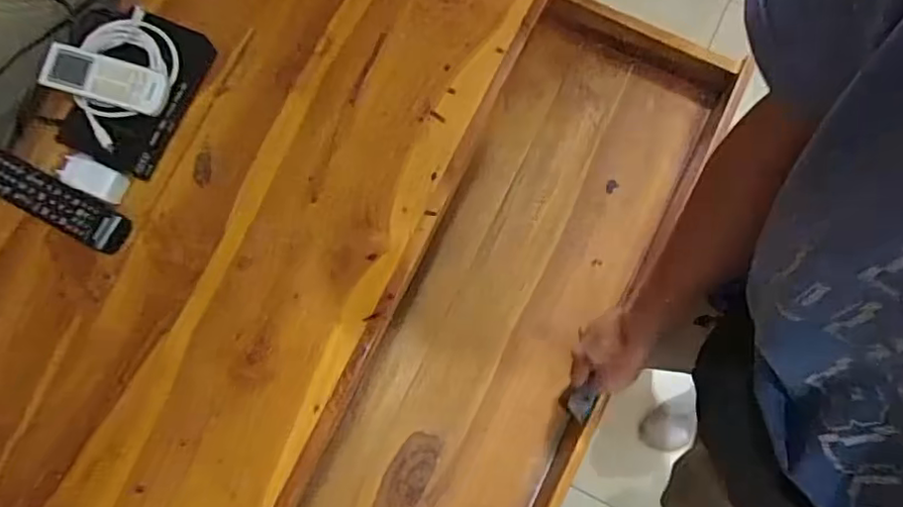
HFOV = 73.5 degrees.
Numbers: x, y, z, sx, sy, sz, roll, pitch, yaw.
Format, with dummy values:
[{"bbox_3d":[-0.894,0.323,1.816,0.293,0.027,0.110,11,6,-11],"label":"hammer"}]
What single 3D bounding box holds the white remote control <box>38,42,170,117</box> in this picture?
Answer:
[{"bbox_3d":[-0.349,-0.177,0.610,0.123,0.018,0.045,16,80,3],"label":"white remote control"}]

